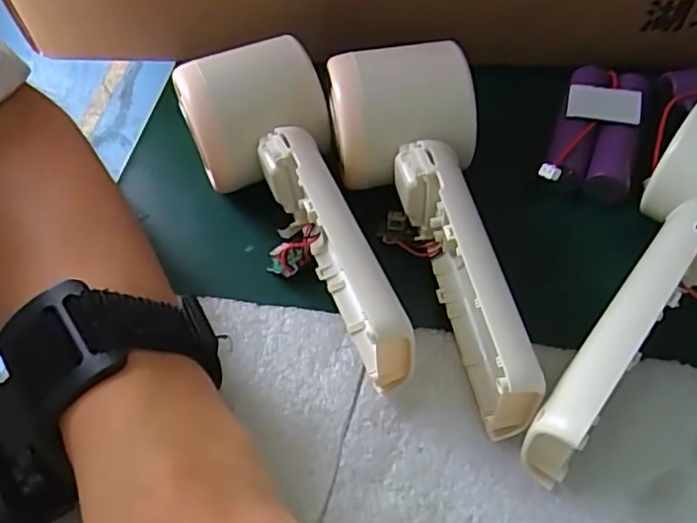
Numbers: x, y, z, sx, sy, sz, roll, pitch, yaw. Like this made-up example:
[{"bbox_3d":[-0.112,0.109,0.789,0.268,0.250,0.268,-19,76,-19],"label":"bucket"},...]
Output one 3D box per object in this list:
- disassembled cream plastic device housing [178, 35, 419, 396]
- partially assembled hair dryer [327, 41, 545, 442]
[{"bbox_3d":[-0.023,-0.023,0.233,0.057,0.044,0.156,-19,57,-8],"label":"disassembled cream plastic device housing"},{"bbox_3d":[0.028,-0.017,0.230,0.058,0.036,0.161,-8,56,0],"label":"partially assembled hair dryer"}]

